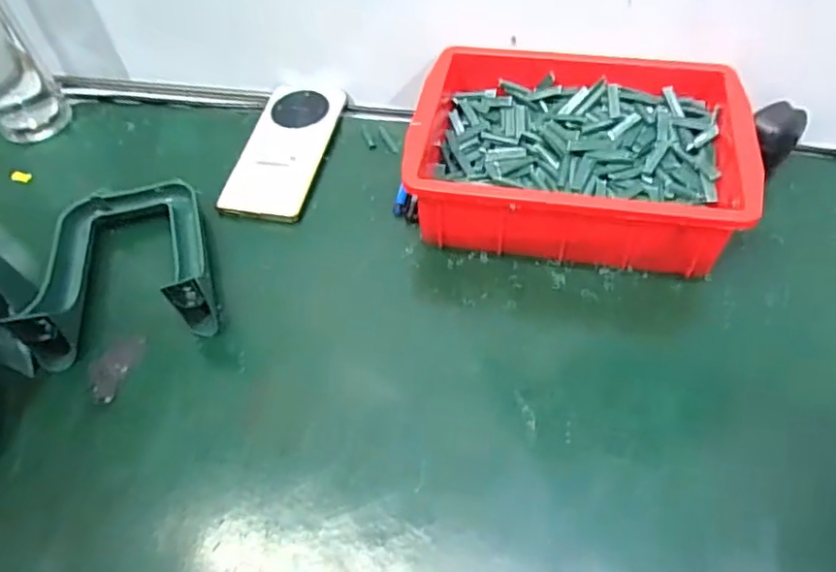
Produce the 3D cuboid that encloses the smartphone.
[{"bbox_3d":[-0.120,-0.126,0.547,0.073,0.017,0.164,7,54,8],"label":"smartphone"}]

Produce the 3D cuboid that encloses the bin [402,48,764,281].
[{"bbox_3d":[0.126,-0.111,0.491,0.244,0.072,0.186,8,54,9],"label":"bin"}]

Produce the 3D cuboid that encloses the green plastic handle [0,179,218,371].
[{"bbox_3d":[-0.230,-0.024,0.463,0.126,0.048,0.158,-16,54,-9],"label":"green plastic handle"}]

